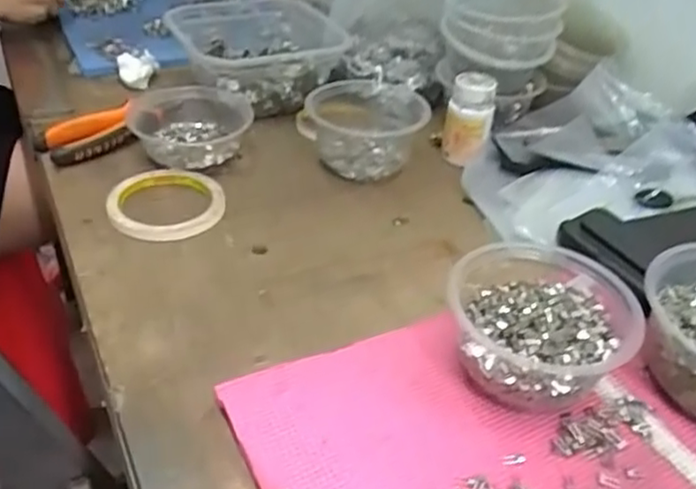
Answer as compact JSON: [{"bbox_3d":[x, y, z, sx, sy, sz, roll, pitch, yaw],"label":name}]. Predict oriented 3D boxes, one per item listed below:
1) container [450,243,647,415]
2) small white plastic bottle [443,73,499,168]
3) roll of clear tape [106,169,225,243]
[{"bbox_3d":[0.120,0.056,0.435,0.099,0.065,0.113,-24,45,-32],"label":"container"},{"bbox_3d":[0.119,-0.125,0.672,0.045,0.073,0.051,11,37,8],"label":"small white plastic bottle"},{"bbox_3d":[-0.157,-0.036,0.594,0.095,0.018,0.094,-4,38,-11],"label":"roll of clear tape"}]

